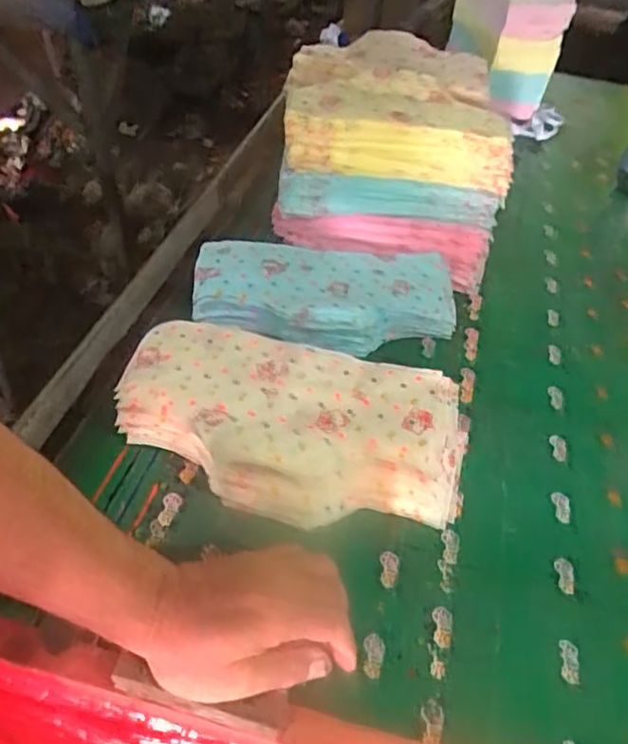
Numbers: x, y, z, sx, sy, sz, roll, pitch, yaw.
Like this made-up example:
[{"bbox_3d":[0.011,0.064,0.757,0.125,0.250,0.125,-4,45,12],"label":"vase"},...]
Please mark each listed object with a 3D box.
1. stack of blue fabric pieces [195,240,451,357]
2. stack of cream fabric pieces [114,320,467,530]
[{"bbox_3d":[0.011,-0.090,0.772,0.316,0.061,0.180,3,43,-4],"label":"stack of blue fabric pieces"},{"bbox_3d":[-0.023,0.055,0.600,0.320,0.076,0.167,14,43,7],"label":"stack of cream fabric pieces"}]

